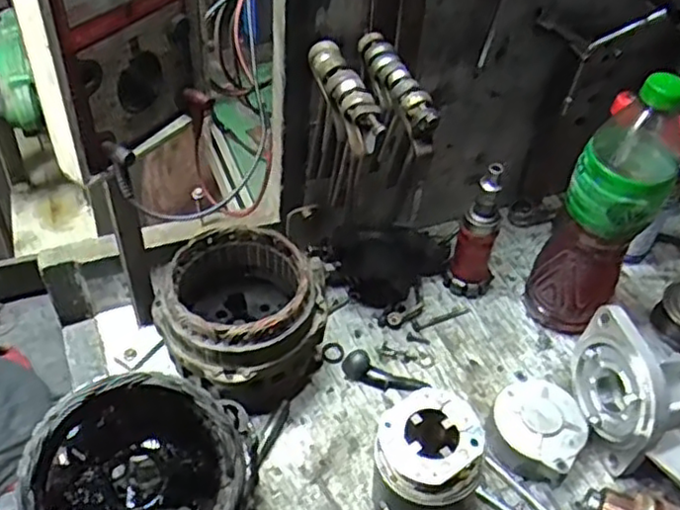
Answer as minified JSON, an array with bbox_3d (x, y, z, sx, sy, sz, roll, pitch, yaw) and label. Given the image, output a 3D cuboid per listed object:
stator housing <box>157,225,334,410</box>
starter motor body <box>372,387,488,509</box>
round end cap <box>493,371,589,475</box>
[{"bbox_3d":[-0.084,0.062,0.582,0.122,0.125,0.123,3,45,-3],"label":"stator housing"},{"bbox_3d":[0.068,0.159,0.511,0.083,0.119,0.087,22,47,15],"label":"starter motor body"},{"bbox_3d":[0.171,0.147,0.586,0.075,0.038,0.073,3,45,-3],"label":"round end cap"}]

